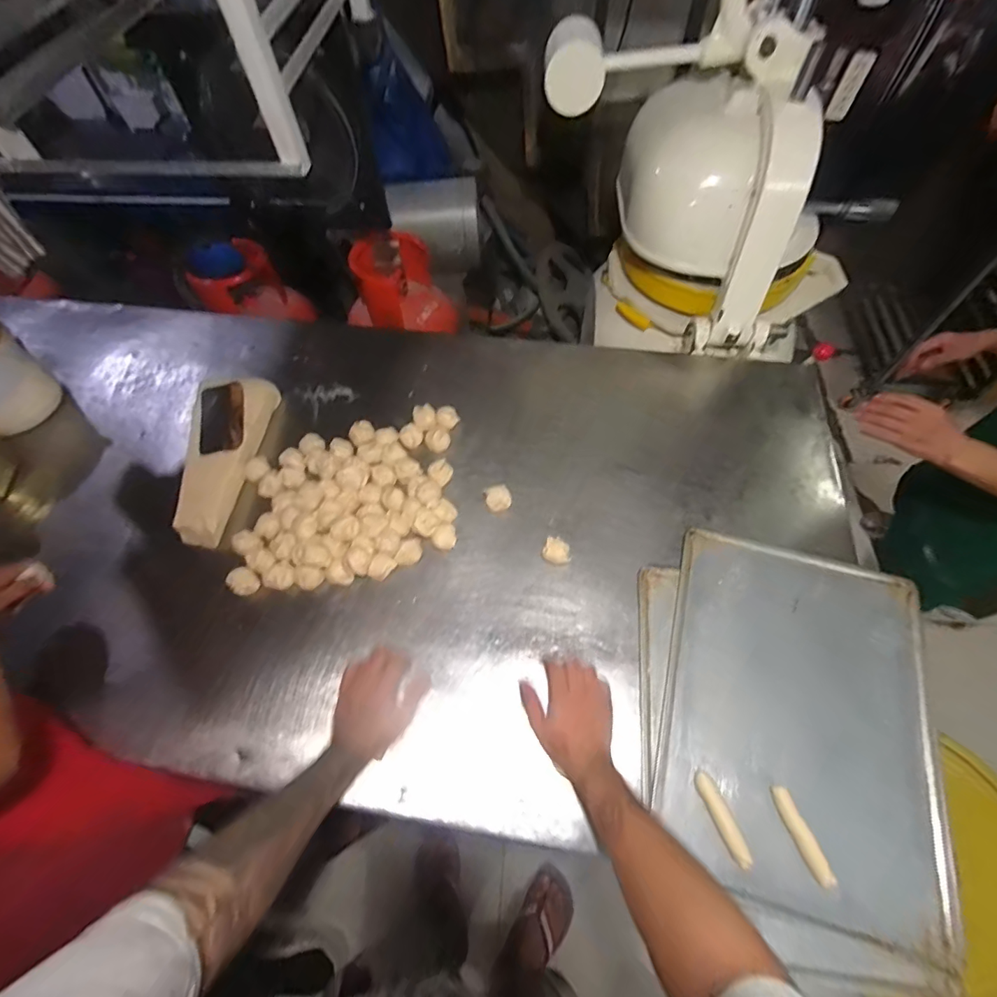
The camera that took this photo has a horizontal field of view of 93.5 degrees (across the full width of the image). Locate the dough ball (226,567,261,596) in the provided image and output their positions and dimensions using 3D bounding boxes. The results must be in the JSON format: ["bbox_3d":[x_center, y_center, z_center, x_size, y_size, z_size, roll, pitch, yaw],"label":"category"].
[{"bbox_3d":[-0.403,0.134,0.745,0.047,0.034,0.041,31,65,18],"label":"dough ball"}]

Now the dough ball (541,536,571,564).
[{"bbox_3d":[0.095,0.087,0.752,0.042,0.031,0.040,-1,60,2],"label":"dough ball"}]

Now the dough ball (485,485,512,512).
[{"bbox_3d":[-0.001,0.001,0.800,0.044,0.034,0.038,-9,60,-3],"label":"dough ball"}]

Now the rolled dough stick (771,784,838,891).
[{"bbox_3d":[0.363,0.403,0.562,0.023,0.017,0.102,-17,61,-8],"label":"rolled dough stick"}]

